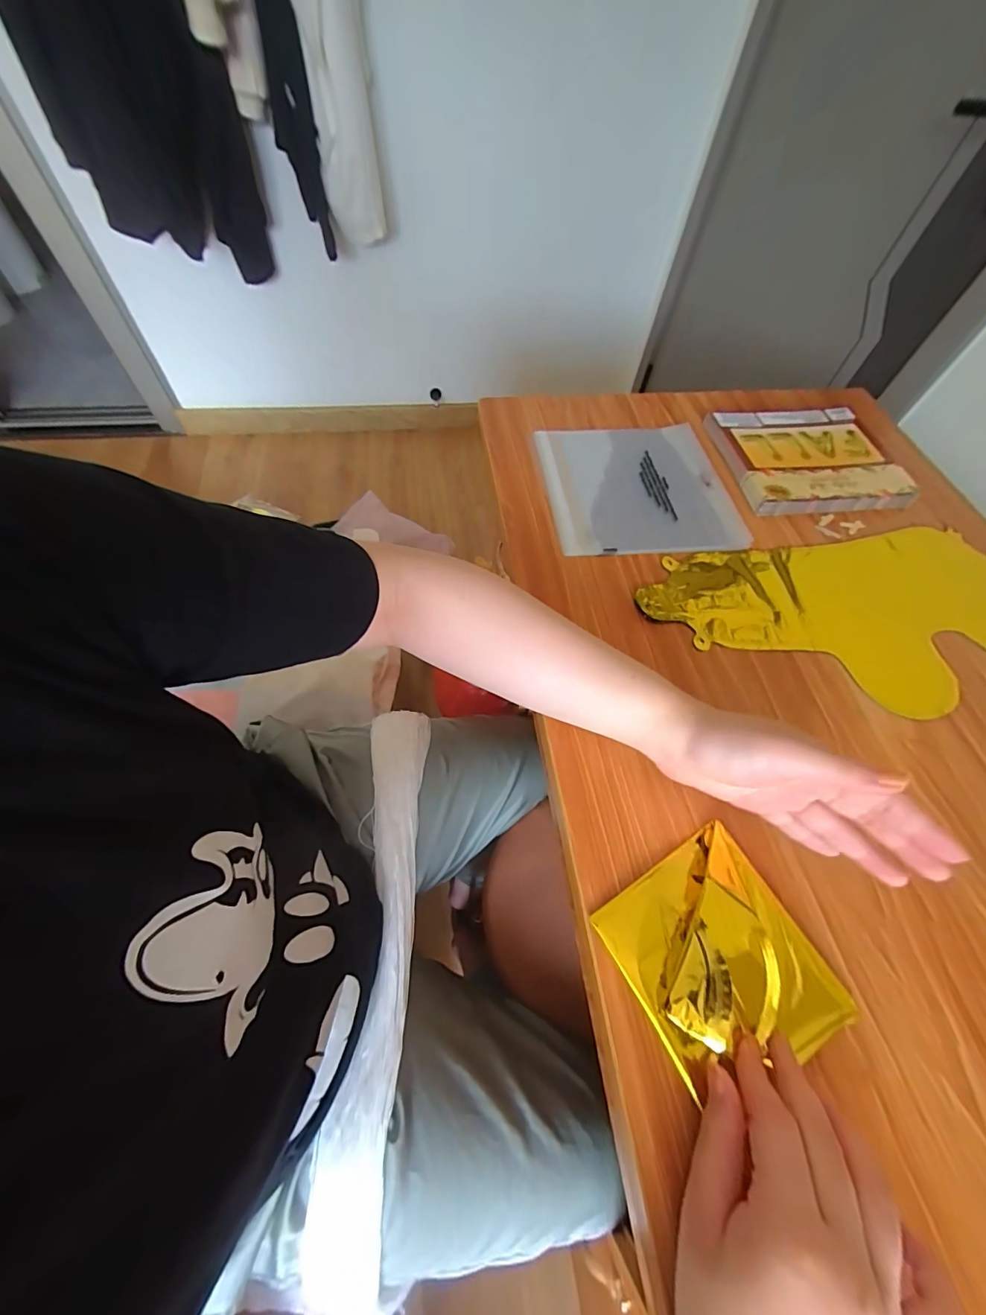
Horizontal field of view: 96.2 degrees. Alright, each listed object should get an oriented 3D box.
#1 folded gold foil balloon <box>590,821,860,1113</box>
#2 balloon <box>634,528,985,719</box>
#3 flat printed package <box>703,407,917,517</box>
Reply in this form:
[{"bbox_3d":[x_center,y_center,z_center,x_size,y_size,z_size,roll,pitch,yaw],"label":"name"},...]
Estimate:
[{"bbox_3d":[0.143,0.186,0.273,0.115,0.018,0.118,-26,65,-16],"label":"folded gold foil balloon"},{"bbox_3d":[0.352,-0.040,0.418,0.414,0.006,0.190,-4,61,-4],"label":"balloon"},{"bbox_3d":[0.366,-0.235,0.519,0.187,0.020,0.155,-5,61,-5],"label":"flat printed package"}]

